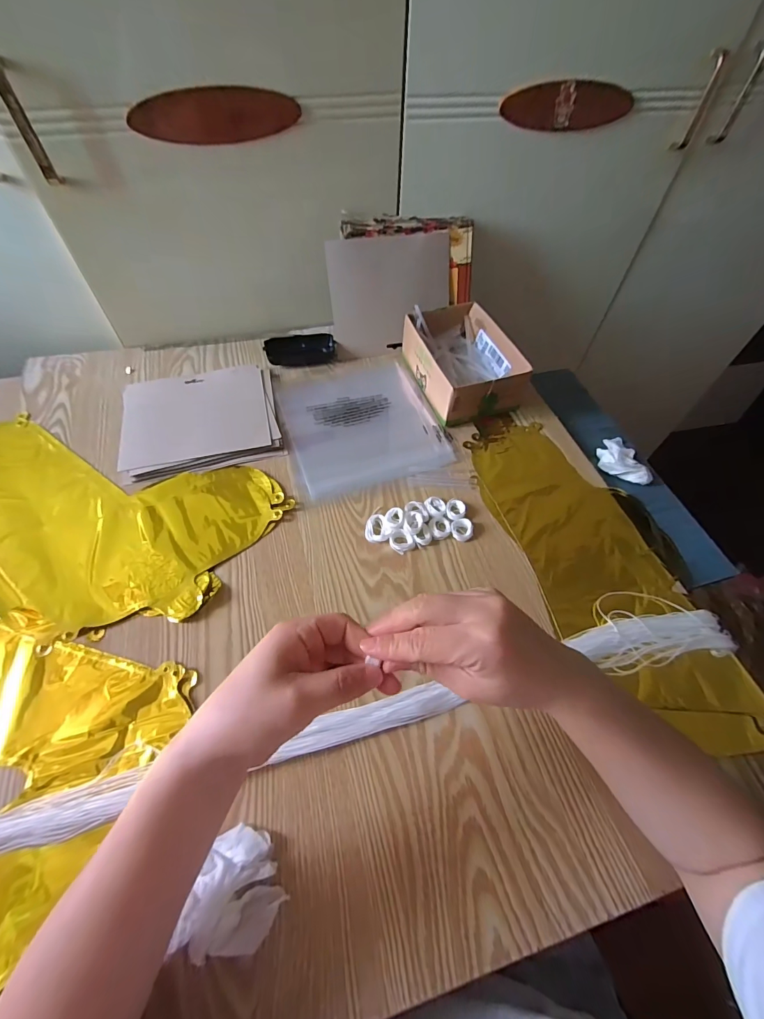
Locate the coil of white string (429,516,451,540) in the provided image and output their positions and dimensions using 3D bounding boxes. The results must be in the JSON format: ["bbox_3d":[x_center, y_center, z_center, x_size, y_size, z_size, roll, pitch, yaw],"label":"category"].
[{"bbox_3d":[0.069,0.022,0.480,0.026,0.006,0.029,-6,56,-6],"label":"coil of white string"}]

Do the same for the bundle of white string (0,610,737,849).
[{"bbox_3d":[-0.043,0.192,0.355,0.808,0.018,0.046,-10,56,-9],"label":"bundle of white string"}]

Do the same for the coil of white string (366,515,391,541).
[{"bbox_3d":[-0.005,0.022,0.477,0.030,0.009,0.037,1,55,-1],"label":"coil of white string"}]

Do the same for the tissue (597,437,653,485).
[{"bbox_3d":[0.328,-0.071,0.557,0.057,0.019,0.086,-6,56,-6],"label":"tissue"}]

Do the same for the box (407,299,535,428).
[{"bbox_3d":[0.119,-0.226,0.617,0.131,0.071,0.190,-16,57,-13],"label":"box"}]

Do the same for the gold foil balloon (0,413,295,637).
[{"bbox_3d":[-0.357,0.006,0.466,0.435,0.017,0.231,13,56,7],"label":"gold foil balloon"}]

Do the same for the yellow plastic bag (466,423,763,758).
[{"bbox_3d":[0.243,0.051,0.462,0.158,0.012,0.421,-14,57,-12],"label":"yellow plastic bag"}]

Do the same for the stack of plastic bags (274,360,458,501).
[{"bbox_3d":[-0.033,-0.134,0.591,0.216,0.007,0.246,-17,58,-14],"label":"stack of plastic bags"}]

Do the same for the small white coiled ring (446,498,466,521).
[{"bbox_3d":[0.090,0.001,0.493,0.024,0.008,0.031,13,56,7],"label":"small white coiled ring"}]

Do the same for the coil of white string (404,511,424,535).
[{"bbox_3d":[0.037,0.017,0.474,0.021,0.012,0.026,10,55,5],"label":"coil of white string"}]

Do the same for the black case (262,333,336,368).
[{"bbox_3d":[-0.130,-0.257,0.646,0.107,0.025,0.047,-14,57,-11],"label":"black case"}]

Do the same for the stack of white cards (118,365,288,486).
[{"bbox_3d":[-0.253,-0.129,0.566,0.203,0.012,0.182,-13,57,-11],"label":"stack of white cards"}]

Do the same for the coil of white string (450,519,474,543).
[{"bbox_3d":[0.095,0.024,0.477,0.026,0.009,0.027,1,55,-1],"label":"coil of white string"}]

